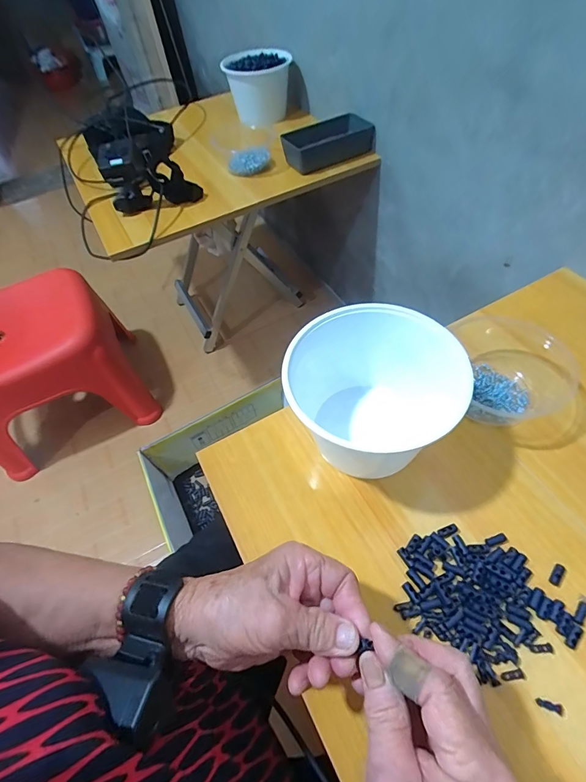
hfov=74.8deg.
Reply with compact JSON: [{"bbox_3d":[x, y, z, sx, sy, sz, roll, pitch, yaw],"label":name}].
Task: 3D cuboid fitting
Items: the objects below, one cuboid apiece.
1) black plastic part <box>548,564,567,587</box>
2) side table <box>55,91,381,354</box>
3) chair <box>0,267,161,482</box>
[{"bbox_3d":[0.234,0.162,0.338,0.009,0.004,0.020,34,64,25],"label":"black plastic part"},{"bbox_3d":[-0.197,-0.422,1.095,0.594,0.613,0.553,-28,57,-13],"label":"side table"},{"bbox_3d":[-0.649,-0.126,0.921,0.394,0.521,0.348,-25,56,-11],"label":"chair"}]

